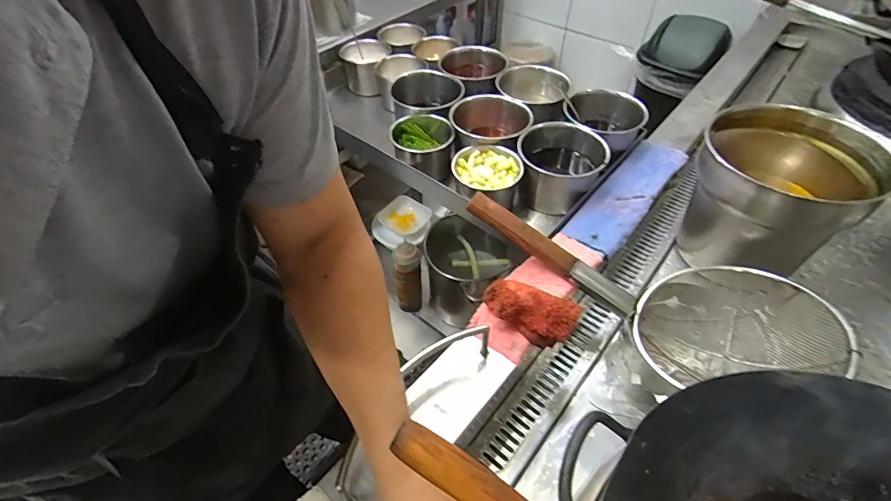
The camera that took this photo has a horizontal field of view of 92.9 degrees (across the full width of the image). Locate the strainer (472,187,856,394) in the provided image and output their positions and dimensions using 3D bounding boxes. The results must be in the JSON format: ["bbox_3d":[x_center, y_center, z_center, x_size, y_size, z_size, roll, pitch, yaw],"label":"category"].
[{"bbox_3d":[0.267,0.034,0.613,0.483,0.142,0.176,23,52,3],"label":"strainer"}]

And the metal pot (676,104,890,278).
[{"bbox_3d":[0.521,-0.082,0.692,0.231,0.210,0.266,29,56,24],"label":"metal pot"}]

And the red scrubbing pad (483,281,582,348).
[{"bbox_3d":[0.110,0.080,0.564,0.122,0.051,0.059,27,55,23],"label":"red scrubbing pad"}]

